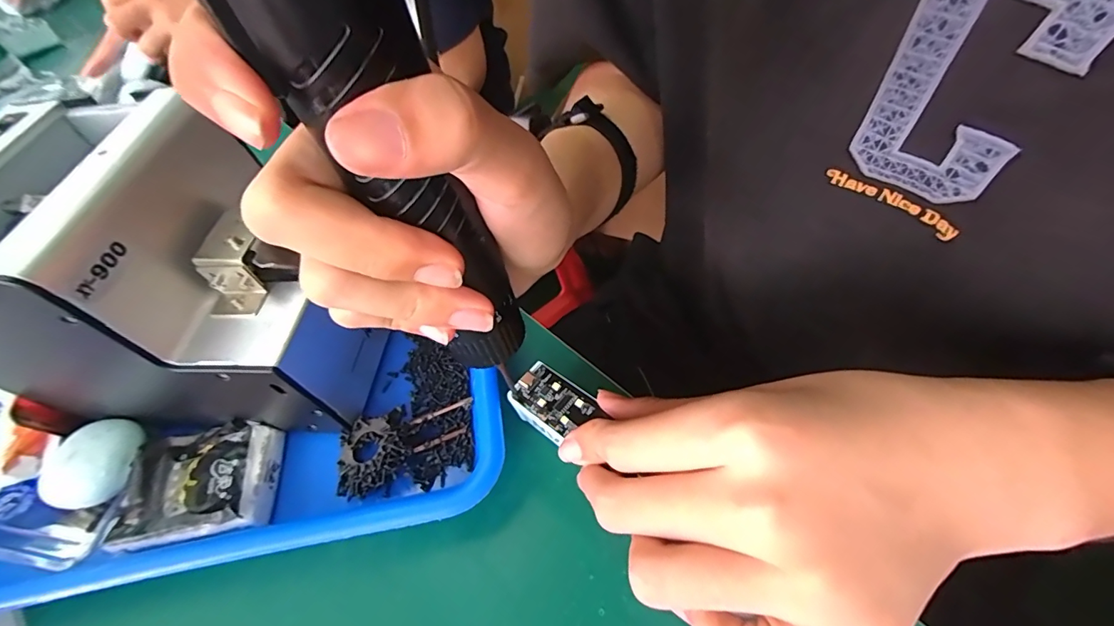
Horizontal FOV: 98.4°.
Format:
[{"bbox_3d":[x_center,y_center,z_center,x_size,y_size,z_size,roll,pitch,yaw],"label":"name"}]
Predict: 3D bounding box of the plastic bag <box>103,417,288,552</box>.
[{"bbox_3d":[-0.192,0.091,0.256,0.077,0.020,0.057,-13,54,3],"label":"plastic bag"}]

